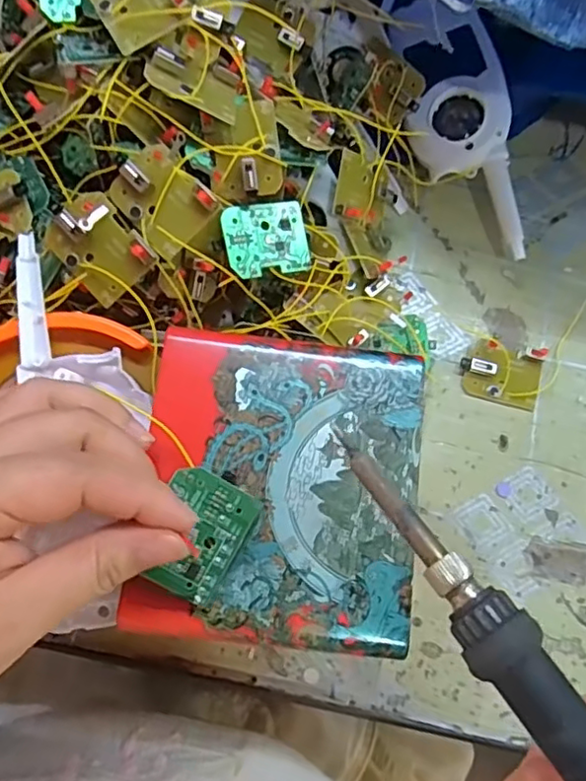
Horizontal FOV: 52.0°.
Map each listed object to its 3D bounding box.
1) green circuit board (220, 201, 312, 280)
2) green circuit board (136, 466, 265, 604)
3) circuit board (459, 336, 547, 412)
[{"bbox_3d":[-0.012,-0.073,0.289,0.043,0.004,0.033,-13,95,-24],"label":"green circuit board"},{"bbox_3d":[-0.034,0.052,0.218,0.033,0.004,0.042,29,74,-12],"label":"green circuit board"},{"bbox_3d":[0.118,-0.010,0.336,0.043,0.010,0.034,17,77,2],"label":"circuit board"}]

